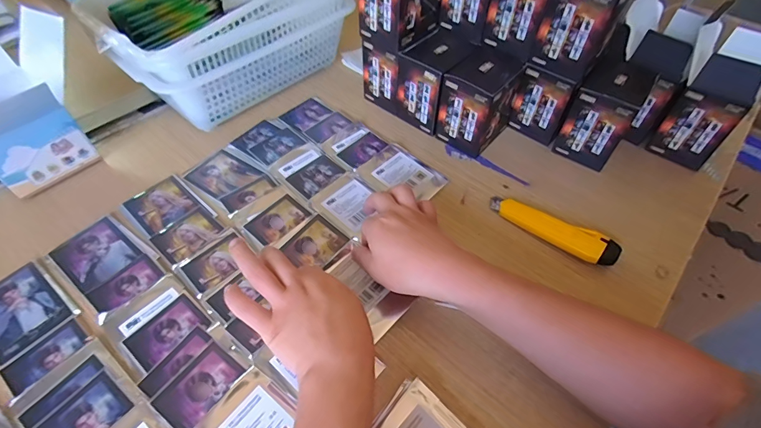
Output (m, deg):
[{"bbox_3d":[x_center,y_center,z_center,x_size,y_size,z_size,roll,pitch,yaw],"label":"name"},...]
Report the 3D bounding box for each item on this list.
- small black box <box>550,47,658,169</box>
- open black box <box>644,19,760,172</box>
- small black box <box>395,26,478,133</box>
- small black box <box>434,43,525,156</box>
[{"bbox_3d":[0.300,-0.134,0.522,0.070,0.118,0.093,32,59,20],"label":"small black box"},{"bbox_3d":[0.431,-0.155,0.516,0.099,0.160,0.103,36,60,22],"label":"open black box"},{"bbox_3d":[0.077,-0.196,0.570,0.082,0.113,0.093,33,59,21],"label":"small black box"},{"bbox_3d":[0.138,-0.156,0.539,0.077,0.109,0.094,36,60,22],"label":"small black box"}]

